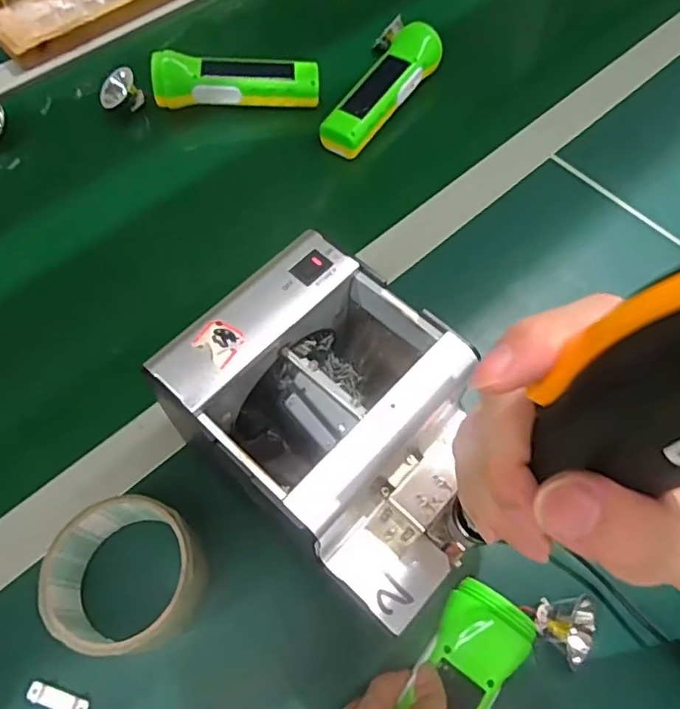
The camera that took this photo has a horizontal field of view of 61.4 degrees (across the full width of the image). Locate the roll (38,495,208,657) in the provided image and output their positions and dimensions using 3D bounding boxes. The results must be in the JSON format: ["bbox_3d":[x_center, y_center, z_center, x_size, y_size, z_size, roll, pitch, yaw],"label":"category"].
[{"bbox_3d":[-0.128,0.136,0.350,0.083,0.055,0.086,0,61,1],"label":"roll"}]

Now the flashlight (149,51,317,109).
[{"bbox_3d":[-0.104,-0.279,0.576,0.163,0.038,0.047,-4,62,-1],"label":"flashlight"}]

